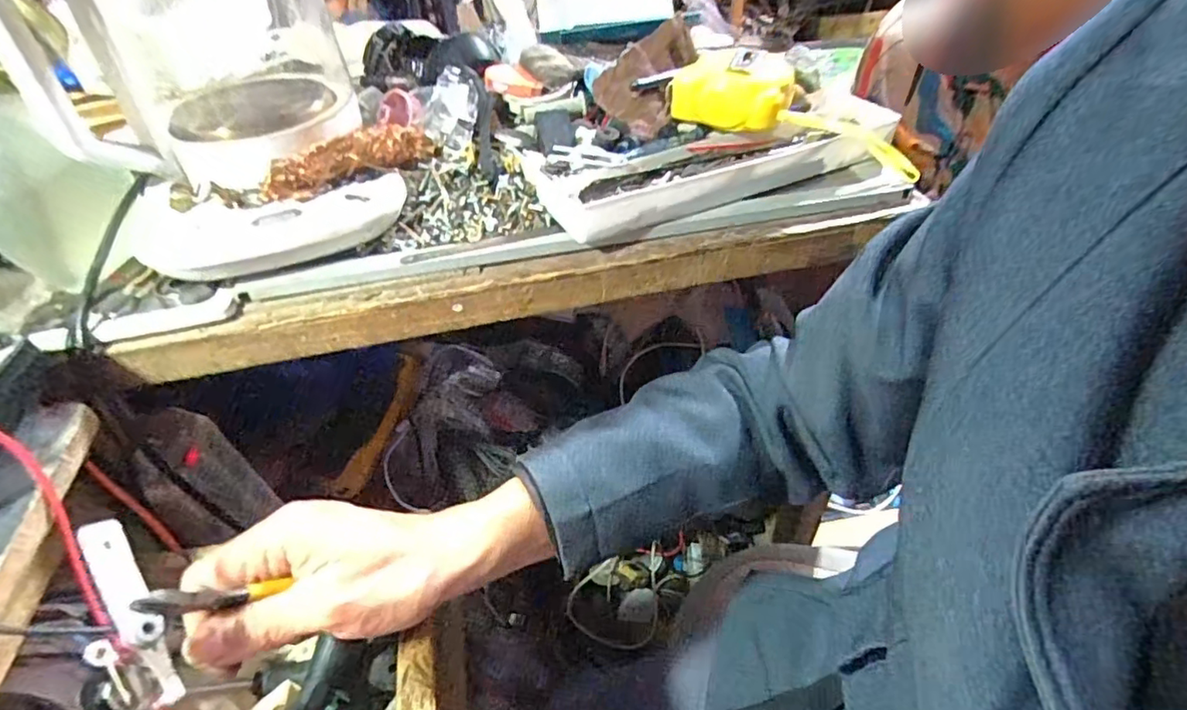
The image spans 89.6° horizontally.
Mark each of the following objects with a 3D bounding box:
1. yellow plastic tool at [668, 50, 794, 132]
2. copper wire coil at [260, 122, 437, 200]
[{"bbox_3d":[0.101,-0.188,0.442,0.085,0.044,0.040,17,48,19],"label":"yellow plastic tool"},{"bbox_3d":[-0.170,-0.138,0.415,0.118,0.024,0.027,-30,51,-25],"label":"copper wire coil"}]

